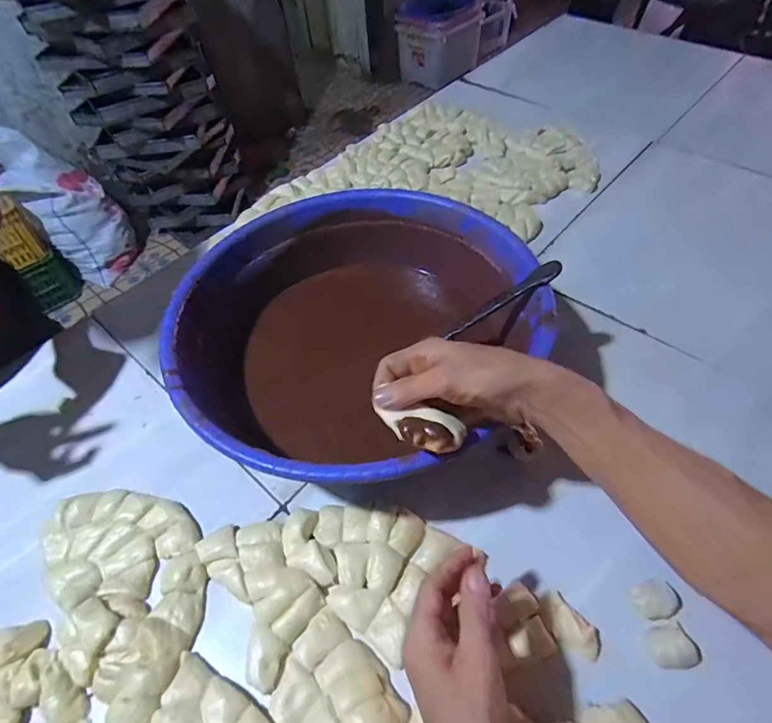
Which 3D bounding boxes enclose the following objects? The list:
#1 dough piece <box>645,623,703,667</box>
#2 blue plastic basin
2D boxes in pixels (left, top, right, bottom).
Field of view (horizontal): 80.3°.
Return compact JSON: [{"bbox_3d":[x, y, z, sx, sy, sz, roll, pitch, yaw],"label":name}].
[{"bbox_3d":[0.251,0.249,0.400,0.033,0.015,0.033,-2,52,3],"label":"dough piece"},{"bbox_3d":[-0.026,-0.046,0.566,0.386,0.138,0.443,30,60,25],"label":"blue plastic basin"}]

